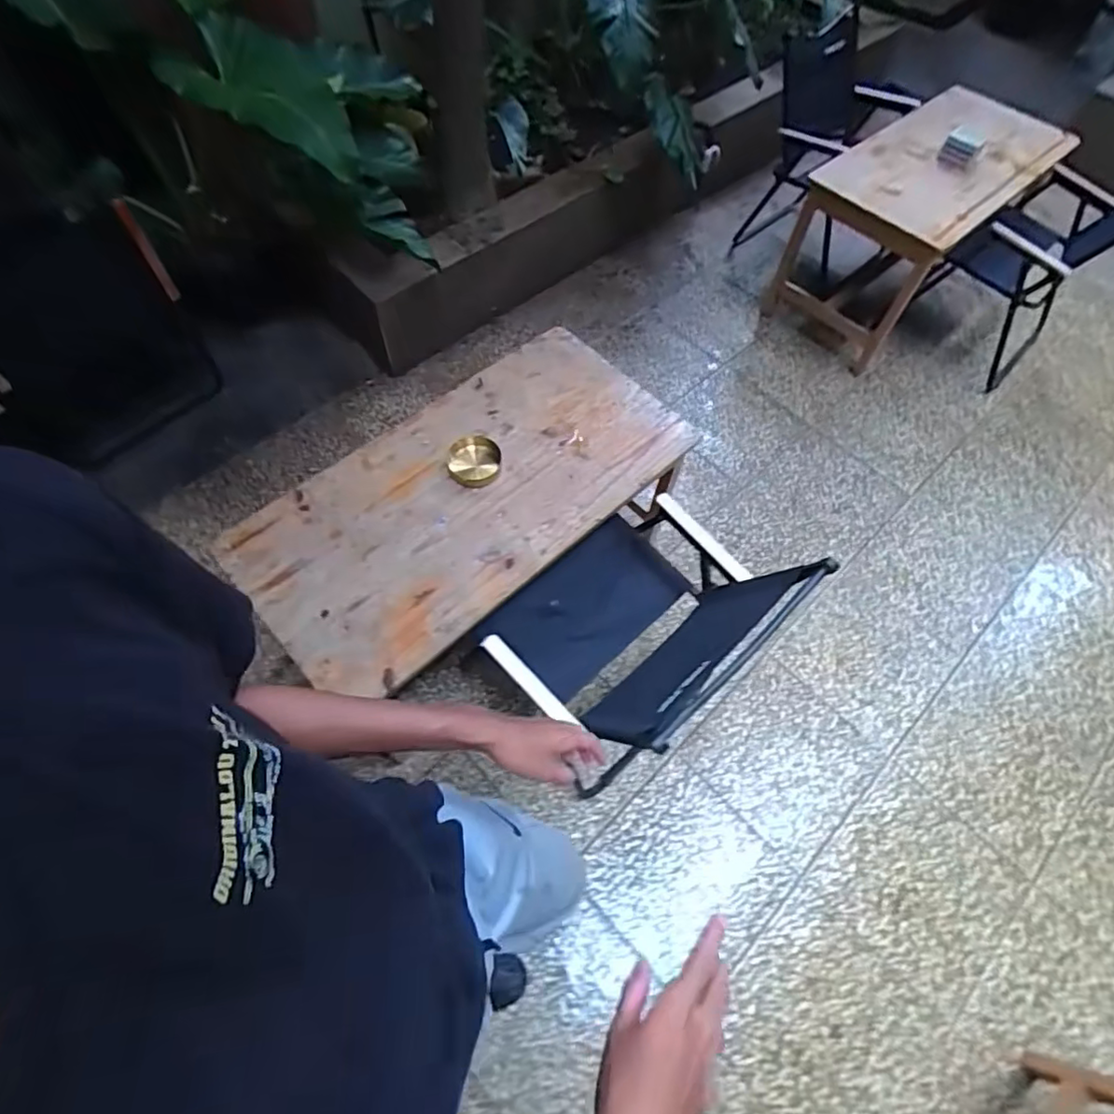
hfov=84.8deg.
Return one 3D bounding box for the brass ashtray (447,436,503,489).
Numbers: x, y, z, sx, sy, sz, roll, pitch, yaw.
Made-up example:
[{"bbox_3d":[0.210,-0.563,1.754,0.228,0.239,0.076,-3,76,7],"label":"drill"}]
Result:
[{"bbox_3d":[-0.180,-0.209,1.331,0.112,0.032,0.121,-3,61,-2],"label":"brass ashtray"}]

